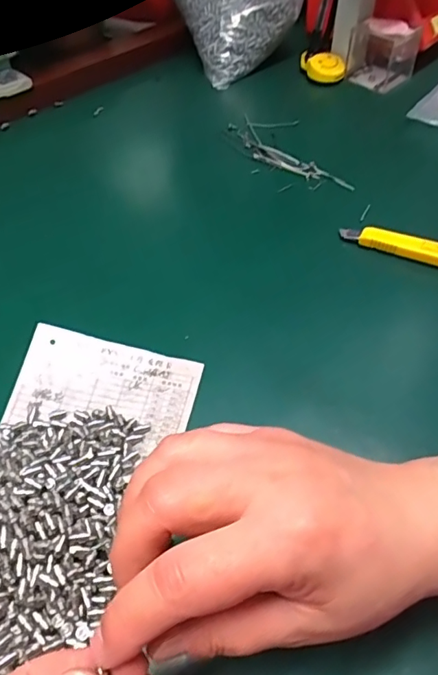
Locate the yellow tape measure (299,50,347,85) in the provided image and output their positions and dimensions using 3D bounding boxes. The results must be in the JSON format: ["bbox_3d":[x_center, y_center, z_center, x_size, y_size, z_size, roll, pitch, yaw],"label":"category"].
[{"bbox_3d":[0.123,-0.317,0.603,0.038,0.022,0.053,-14,51,-13],"label":"yellow tape measure"}]

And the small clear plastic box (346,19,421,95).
[{"bbox_3d":[0.186,-0.324,0.589,0.061,0.060,0.063,-35,58,-26],"label":"small clear plastic box"}]

